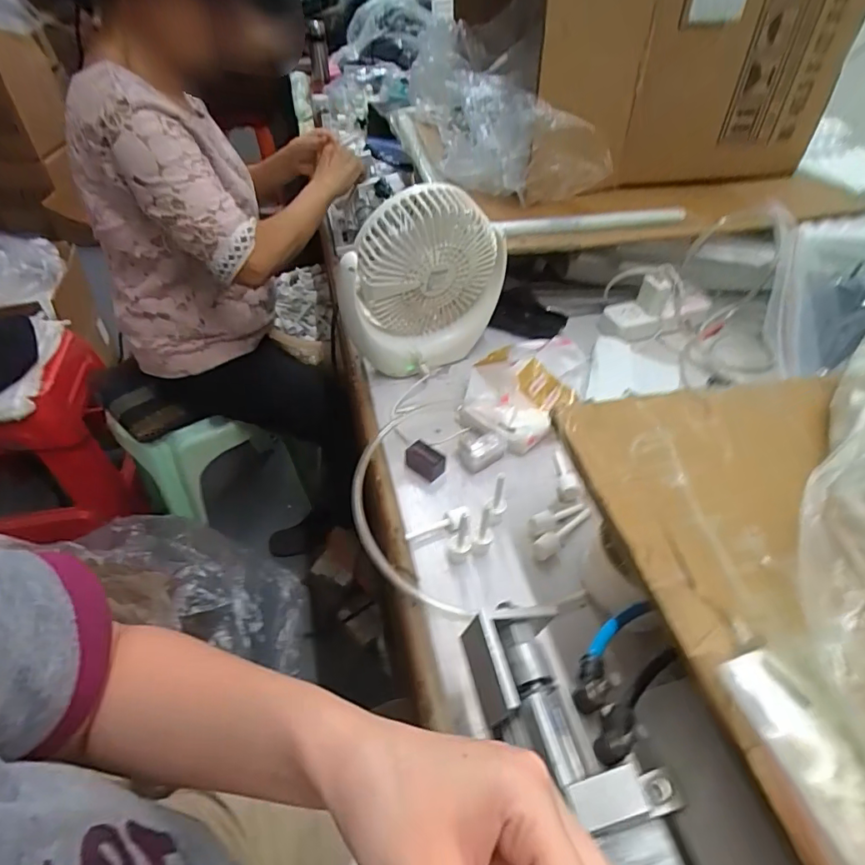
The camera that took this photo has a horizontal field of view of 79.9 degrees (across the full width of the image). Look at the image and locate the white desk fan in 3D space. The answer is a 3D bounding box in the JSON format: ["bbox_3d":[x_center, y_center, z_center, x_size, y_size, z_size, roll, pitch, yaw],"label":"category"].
[{"bbox_3d":[-0.013,-0.168,0.598,0.190,0.199,0.066,-26,51,-24],"label":"white desk fan"}]

